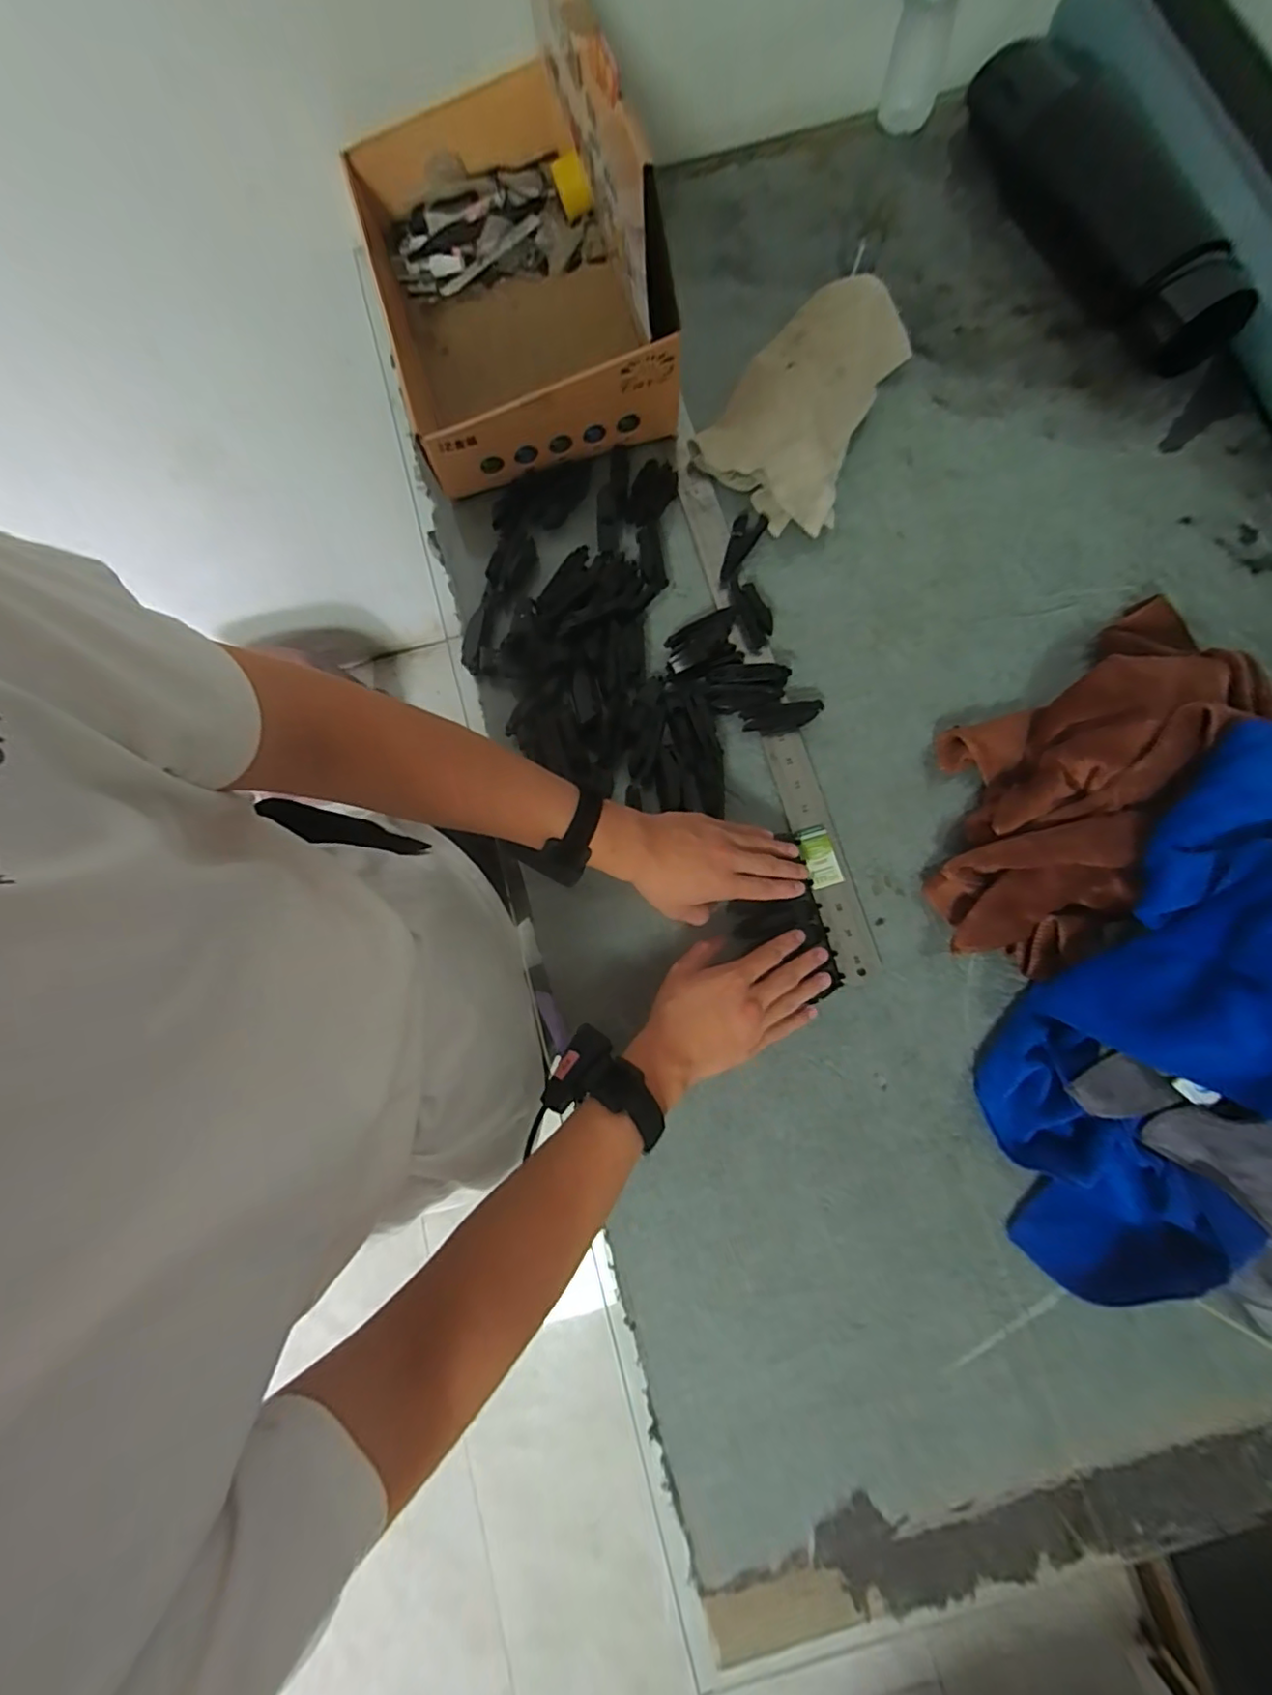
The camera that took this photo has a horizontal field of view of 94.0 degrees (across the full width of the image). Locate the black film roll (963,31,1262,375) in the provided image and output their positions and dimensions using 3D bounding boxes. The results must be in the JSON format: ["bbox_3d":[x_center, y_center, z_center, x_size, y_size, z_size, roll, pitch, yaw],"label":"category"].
[{"bbox_3d":[0.541,-0.776,0.695,0.110,0.086,0.499,-20,79,-3],"label":"black film roll"}]

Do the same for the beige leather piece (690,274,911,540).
[{"bbox_3d":[0.191,-0.494,0.656,0.170,0.056,0.288,29,80,7],"label":"beige leather piece"}]

